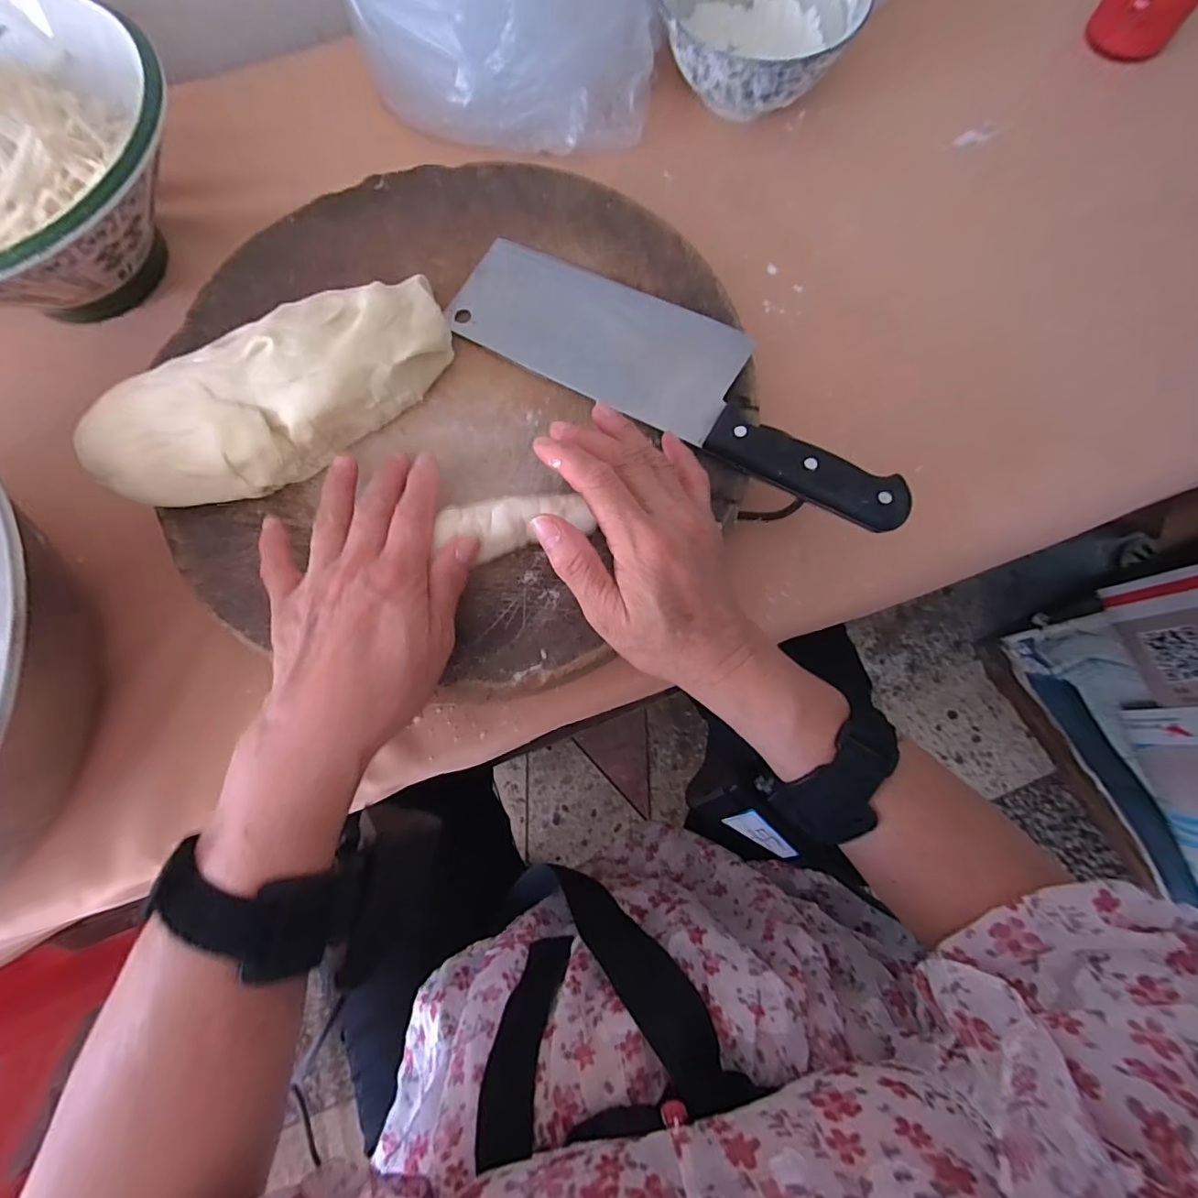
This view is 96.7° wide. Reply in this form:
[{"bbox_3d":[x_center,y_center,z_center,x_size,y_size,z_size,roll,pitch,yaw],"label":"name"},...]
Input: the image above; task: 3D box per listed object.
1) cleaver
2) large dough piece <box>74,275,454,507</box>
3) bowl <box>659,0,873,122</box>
[{"bbox_3d":[0.044,-0.135,0.311,0.286,0.020,0.076,29,78,8],"label":"cleaver"},{"bbox_3d":[-0.175,-0.108,0.292,0.200,0.047,0.069,-32,77,-7],"label":"large dough piece"},{"bbox_3d":[0.118,-0.424,0.402,0.137,0.066,0.144,0,75,1],"label":"bowl"}]

